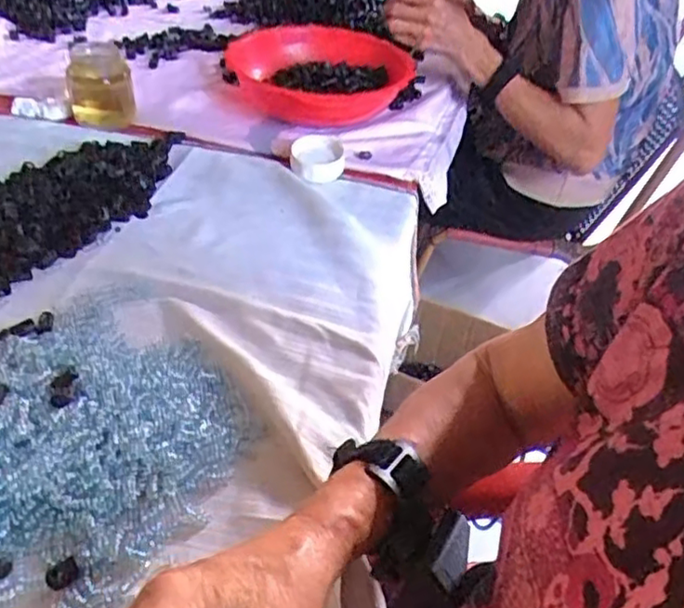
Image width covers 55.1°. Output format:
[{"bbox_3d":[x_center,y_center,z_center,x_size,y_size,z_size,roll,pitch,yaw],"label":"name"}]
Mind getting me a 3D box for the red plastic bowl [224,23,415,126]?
[{"bbox_3d":[-0.017,-0.319,0.937,0.239,0.090,0.256,5,41,-4],"label":"red plastic bowl"}]

